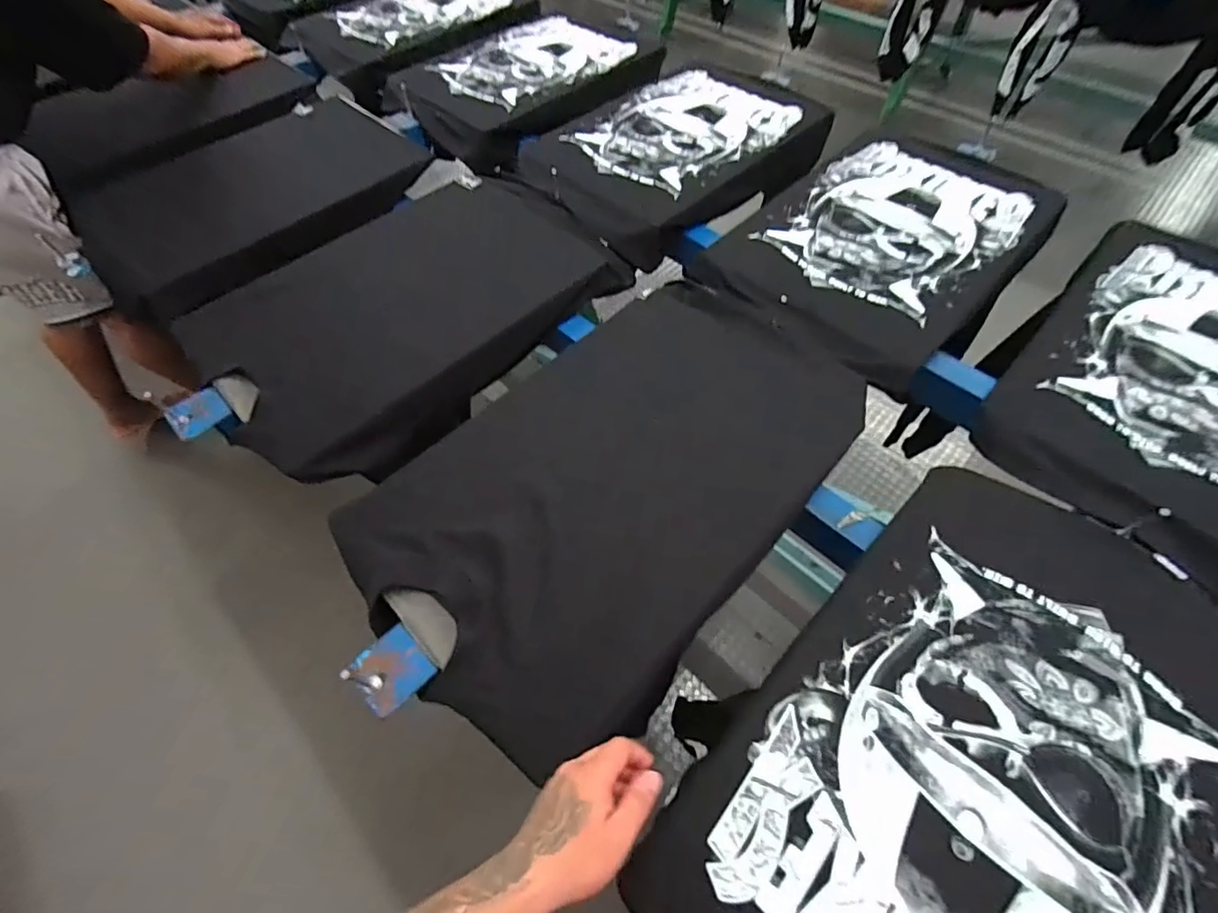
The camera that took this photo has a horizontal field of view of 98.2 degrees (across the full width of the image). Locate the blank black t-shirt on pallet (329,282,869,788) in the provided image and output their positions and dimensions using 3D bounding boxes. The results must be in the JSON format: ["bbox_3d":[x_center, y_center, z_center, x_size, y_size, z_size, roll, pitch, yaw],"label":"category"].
[{"bbox_3d":[0.021,0.014,0.698,0.416,0.058,0.661,39,67,23],"label":"blank black t-shirt on pallet"}]

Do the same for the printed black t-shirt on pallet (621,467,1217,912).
[{"bbox_3d":[0.364,0.305,0.511,0.663,0.031,0.417,-41,65,-21],"label":"printed black t-shirt on pallet"}]

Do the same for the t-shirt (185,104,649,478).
[{"bbox_3d":[-0.319,-0.253,0.891,0.659,0.114,0.399,-40,67,-22],"label":"t-shirt"}]

